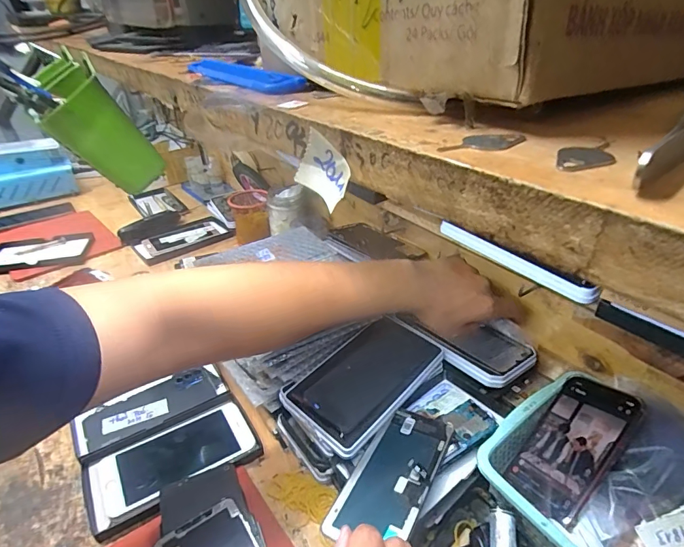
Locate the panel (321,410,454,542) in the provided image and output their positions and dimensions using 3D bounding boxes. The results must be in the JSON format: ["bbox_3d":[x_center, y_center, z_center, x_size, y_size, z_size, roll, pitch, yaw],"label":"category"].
[{"bbox_3d":[0.048,0.190,0.403,0.074,0.010,0.143,6,34,31],"label":"panel"}]

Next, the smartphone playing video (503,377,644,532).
[{"bbox_3d":[0.220,0.163,0.405,0.136,0.004,0.074,-49,28,-11],"label":"smartphone playing video"}]

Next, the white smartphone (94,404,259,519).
[{"bbox_3d":[-0.183,0.200,0.472,0.156,0.004,0.079,-20,38,-27],"label":"white smartphone"}]

